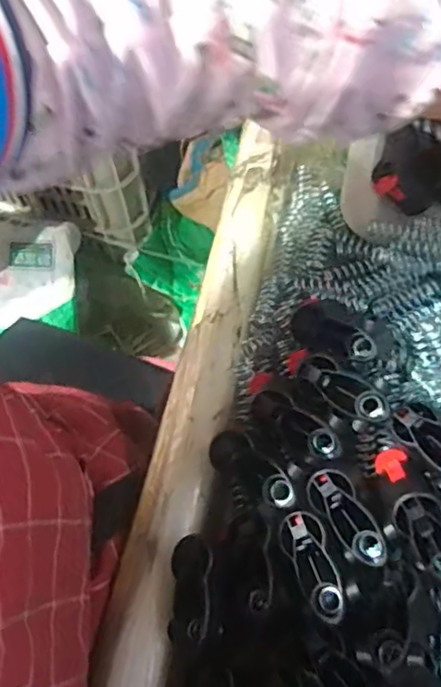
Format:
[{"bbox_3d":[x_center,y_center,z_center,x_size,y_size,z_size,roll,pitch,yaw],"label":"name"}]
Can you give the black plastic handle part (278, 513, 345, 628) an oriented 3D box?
[{"bbox_3d":[0.054,0.129,0.359,0.023,0.009,0.060,-19,65,-6],"label":"black plastic handle part"}]

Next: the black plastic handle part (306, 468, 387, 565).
[{"bbox_3d":[0.076,0.104,0.371,0.024,0.017,0.060,-34,87,-12],"label":"black plastic handle part"}]

